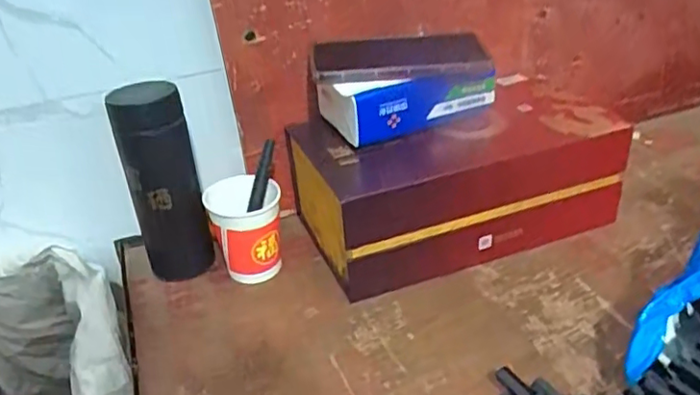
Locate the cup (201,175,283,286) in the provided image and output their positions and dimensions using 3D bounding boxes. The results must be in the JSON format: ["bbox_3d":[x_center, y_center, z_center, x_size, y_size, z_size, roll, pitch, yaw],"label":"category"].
[{"bbox_3d":[-0.098,0.034,0.578,0.067,0.091,0.079,-16,33,-16],"label":"cup"}]

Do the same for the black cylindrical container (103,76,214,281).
[{"bbox_3d":[-0.174,-0.008,0.564,0.063,0.190,0.073,-14,32,-14],"label":"black cylindrical container"}]

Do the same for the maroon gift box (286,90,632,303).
[{"bbox_3d":[0.106,-0.022,0.618,0.294,0.119,0.168,-15,32,-16],"label":"maroon gift box"}]

